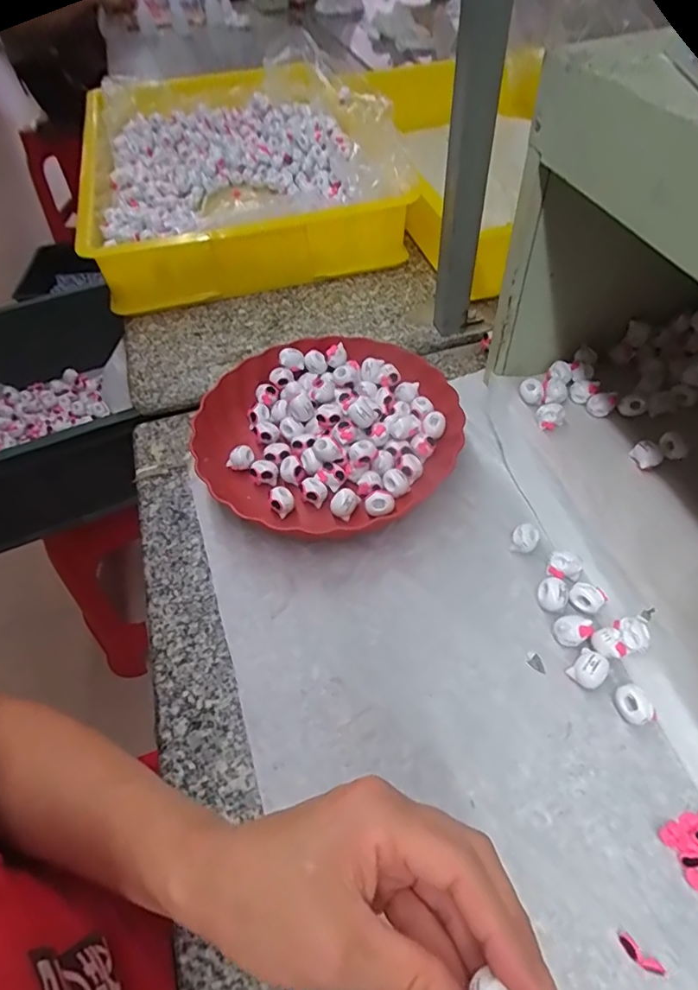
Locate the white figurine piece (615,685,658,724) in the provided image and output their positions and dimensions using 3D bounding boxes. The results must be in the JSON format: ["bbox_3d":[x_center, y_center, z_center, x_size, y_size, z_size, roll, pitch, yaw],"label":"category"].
[{"bbox_3d":[0.192,0.143,0.358,0.018,0.018,0.024,-13,53,-6],"label":"white figurine piece"}]

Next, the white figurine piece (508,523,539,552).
[{"bbox_3d":[0.146,0.037,0.440,0.020,0.017,0.023,29,60,23],"label":"white figurine piece"}]

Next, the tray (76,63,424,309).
[{"bbox_3d":[-0.189,-0.526,0.823,0.416,0.121,0.629,-15,53,-7],"label":"tray"}]

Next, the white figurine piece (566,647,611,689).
[{"bbox_3d":[0.170,0.123,0.373,0.026,0.019,0.022,-32,57,-19],"label":"white figurine piece"}]

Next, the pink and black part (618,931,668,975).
[{"bbox_3d":[0.159,0.250,0.286,0.024,0.007,0.008,36,61,26],"label":"pink and black part"}]

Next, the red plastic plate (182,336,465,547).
[{"bbox_3d":[-0.021,-0.060,0.508,0.242,0.048,0.233,-2,53,2],"label":"red plastic plate"}]

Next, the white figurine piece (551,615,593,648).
[{"bbox_3d":[0.165,0.101,0.392,0.022,0.019,0.022,-2,53,2],"label":"white figurine piece"}]

